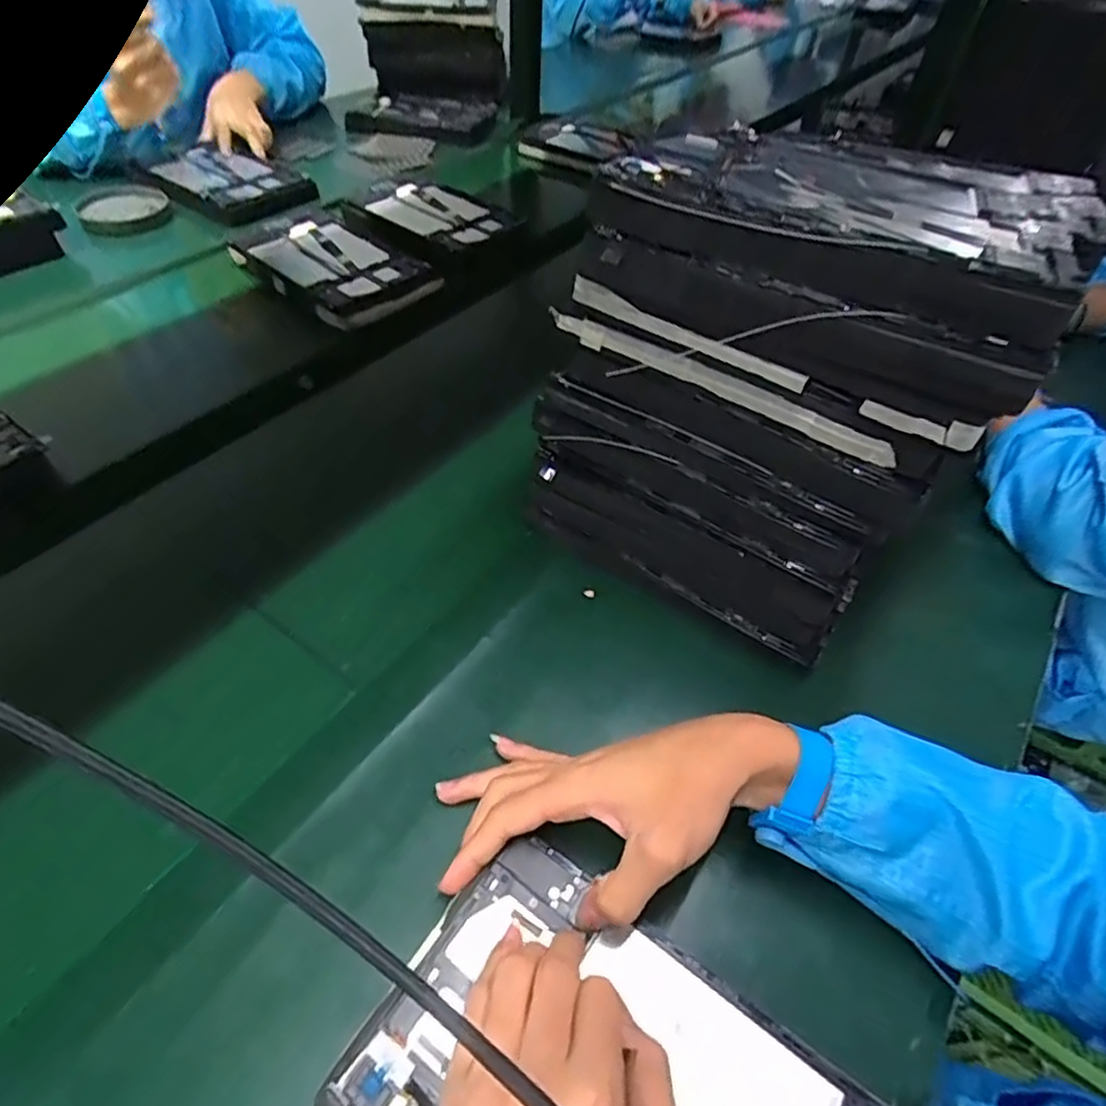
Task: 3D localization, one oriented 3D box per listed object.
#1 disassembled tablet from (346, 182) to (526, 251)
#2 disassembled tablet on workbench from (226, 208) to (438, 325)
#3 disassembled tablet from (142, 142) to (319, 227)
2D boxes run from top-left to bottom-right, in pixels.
[{"bbox_3d":[-0.159,-0.486,0.924,0.203,0.014,0.159,36,55,23],"label":"disassembled tablet"},{"bbox_3d":[-0.283,-0.369,0.833,0.258,0.028,0.160,36,55,23],"label":"disassembled tablet on workbench"},{"bbox_3d":[-0.469,-0.543,0.936,0.216,0.018,0.163,28,53,18],"label":"disassembled tablet"}]

